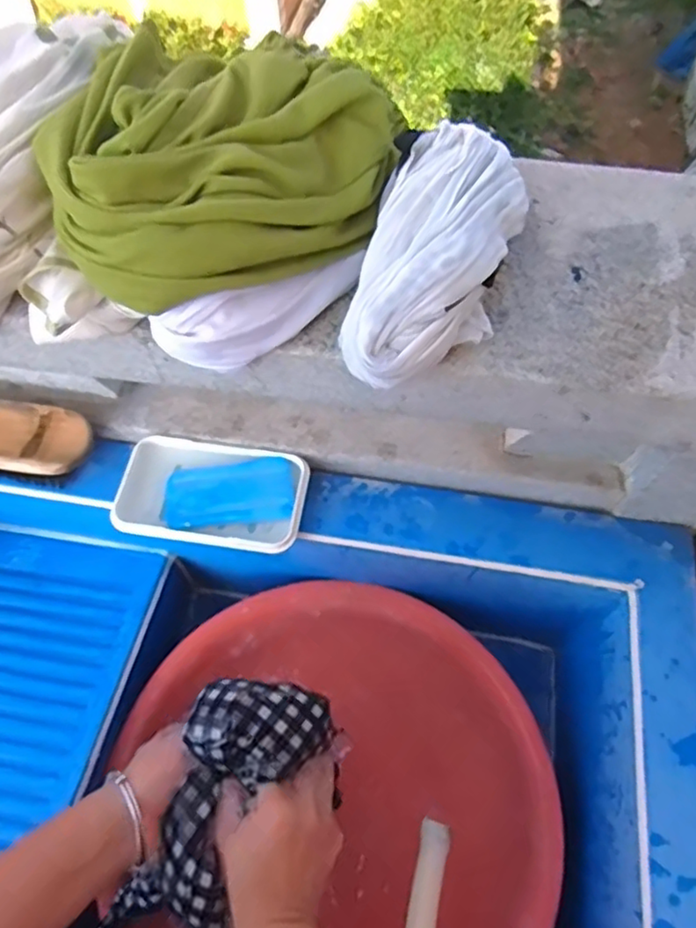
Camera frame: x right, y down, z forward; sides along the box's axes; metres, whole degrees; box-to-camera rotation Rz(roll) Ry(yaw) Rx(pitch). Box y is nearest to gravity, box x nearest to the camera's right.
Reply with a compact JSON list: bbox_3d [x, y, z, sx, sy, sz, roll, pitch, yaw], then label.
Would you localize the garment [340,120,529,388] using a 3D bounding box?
[{"bbox_3d":[0.047,-0.115,0.358,0.080,0.056,0.160,18,66,8],"label":"garment"}]

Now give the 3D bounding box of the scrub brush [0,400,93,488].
[{"bbox_3d":[-0.282,-0.020,0.542,0.125,0.029,0.061,6,65,3],"label":"scrub brush"}]

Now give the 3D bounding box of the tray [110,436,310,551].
[{"bbox_3d":[-0.110,0.024,0.529,0.148,0.022,0.086,7,65,4],"label":"tray"}]

